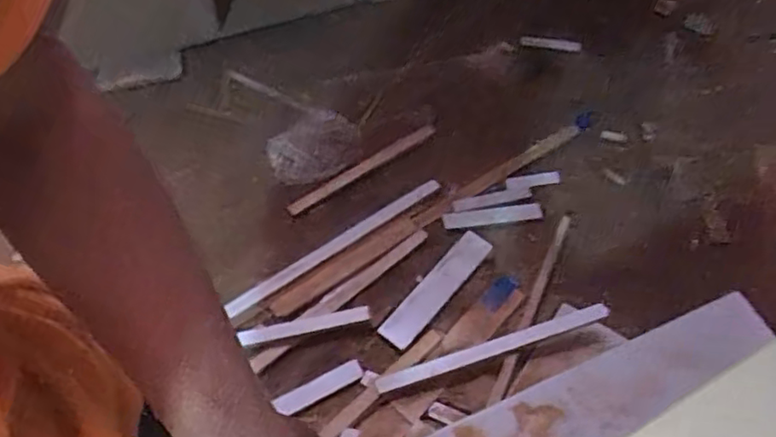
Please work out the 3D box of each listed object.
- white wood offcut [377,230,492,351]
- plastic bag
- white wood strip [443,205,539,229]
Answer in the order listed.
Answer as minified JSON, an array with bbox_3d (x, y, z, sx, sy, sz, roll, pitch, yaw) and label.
[{"bbox_3d":[0.111,0.158,1.471,0.079,0.024,0.335,37,66,19],"label":"white wood offcut"},{"bbox_3d":[-0.185,-0.185,1.701,0.253,0.026,0.201,-39,67,-21],"label":"plastic bag"},{"bbox_3d":[0.251,-0.007,1.561,0.234,0.013,0.044,-3,60,-2],"label":"white wood strip"}]

